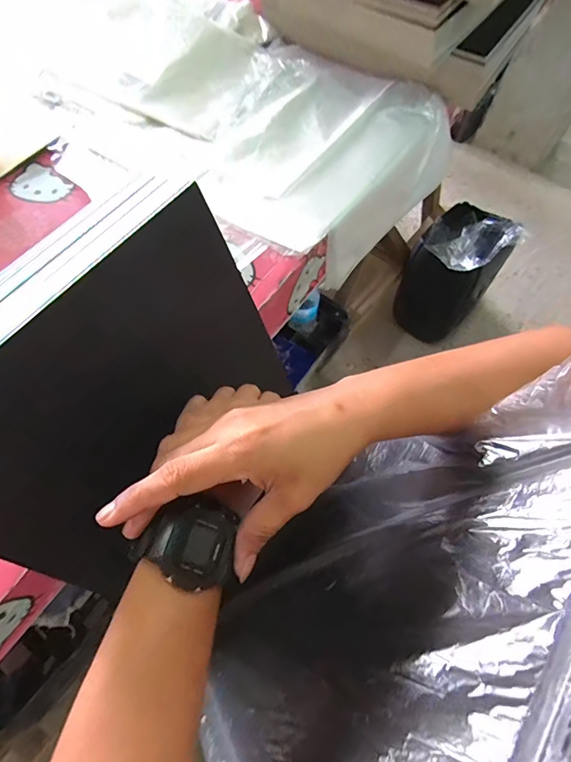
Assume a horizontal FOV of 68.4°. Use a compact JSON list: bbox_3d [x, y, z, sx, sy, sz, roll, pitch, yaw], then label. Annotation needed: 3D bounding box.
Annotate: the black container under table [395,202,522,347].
[{"bbox_3d":[0.505,-0.322,1.305,0.229,0.356,0.286,36,68,15],"label":"black container under table"}]

